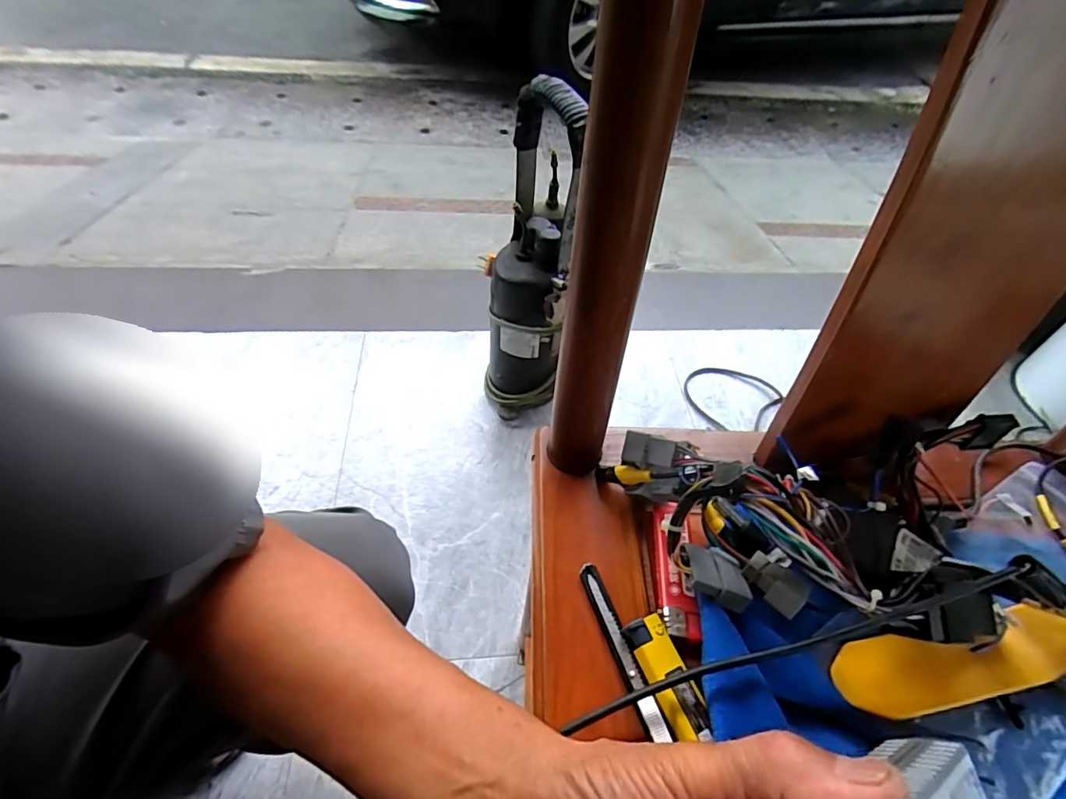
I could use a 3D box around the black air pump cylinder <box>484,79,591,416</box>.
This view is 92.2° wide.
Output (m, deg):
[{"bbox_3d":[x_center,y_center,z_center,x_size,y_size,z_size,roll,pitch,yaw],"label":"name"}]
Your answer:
[{"bbox_3d":[-0.007,-0.192,0.767,0.112,0.489,0.198,8,51,2],"label":"black air pump cylinder"}]

